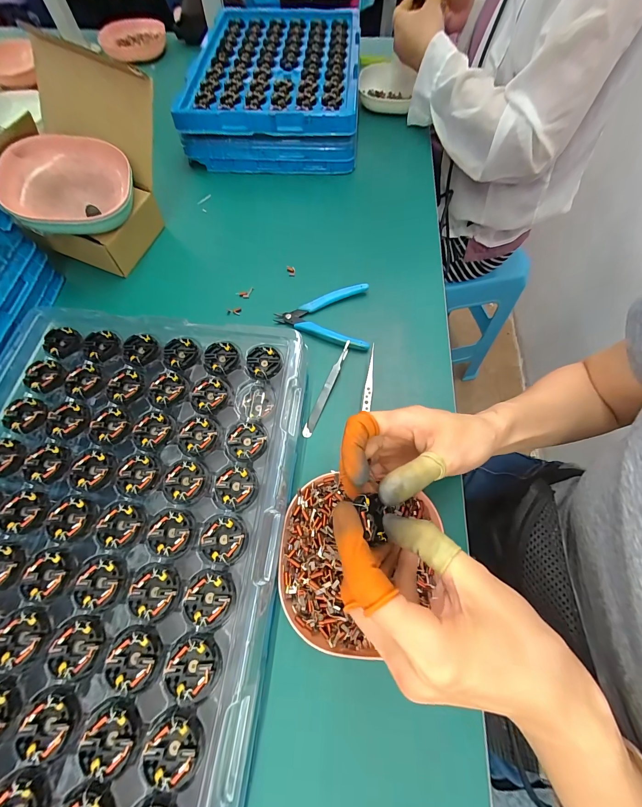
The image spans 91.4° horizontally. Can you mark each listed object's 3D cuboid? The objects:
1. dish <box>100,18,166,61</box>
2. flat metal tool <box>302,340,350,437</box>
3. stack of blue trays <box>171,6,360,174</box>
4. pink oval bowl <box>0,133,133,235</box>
[{"bbox_3d":[-0.428,-0.836,0.717,0.142,0.030,0.152,-19,67,-7],"label":"dish"},{"bbox_3d":[0.007,-0.018,0.341,0.010,0.012,0.116,22,68,10],"label":"flat metal tool"},{"bbox_3d":[-0.068,-0.588,0.556,0.271,0.070,0.387,2,66,2],"label":"stack of blue trays"},{"bbox_3d":[-0.305,-0.266,0.382,0.140,0.050,0.134,-15,66,-5],"label":"pink oval bowl"}]

